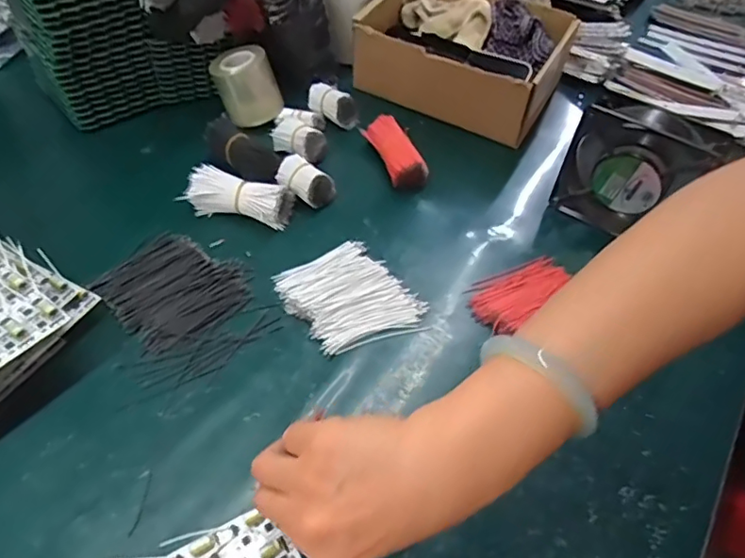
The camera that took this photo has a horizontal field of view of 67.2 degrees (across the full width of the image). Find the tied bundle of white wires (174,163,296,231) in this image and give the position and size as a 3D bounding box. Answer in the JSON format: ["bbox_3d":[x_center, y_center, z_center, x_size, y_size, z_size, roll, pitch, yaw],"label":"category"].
[{"bbox_3d":[-0.124,-0.077,0.527,0.094,0.033,0.036,11,49,3],"label":"tied bundle of white wires"}]

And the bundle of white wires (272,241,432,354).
[{"bbox_3d":[-0.019,0.016,0.477,0.093,0.014,0.112,-32,60,-29],"label":"bundle of white wires"}]

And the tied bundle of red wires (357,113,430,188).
[{"bbox_3d":[0.022,-0.134,0.588,0.032,0.032,0.089,-17,54,-19],"label":"tied bundle of red wires"}]

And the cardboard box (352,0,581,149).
[{"bbox_3d":[0.102,-0.267,0.663,0.225,0.088,0.169,25,51,14],"label":"cardboard box"}]

